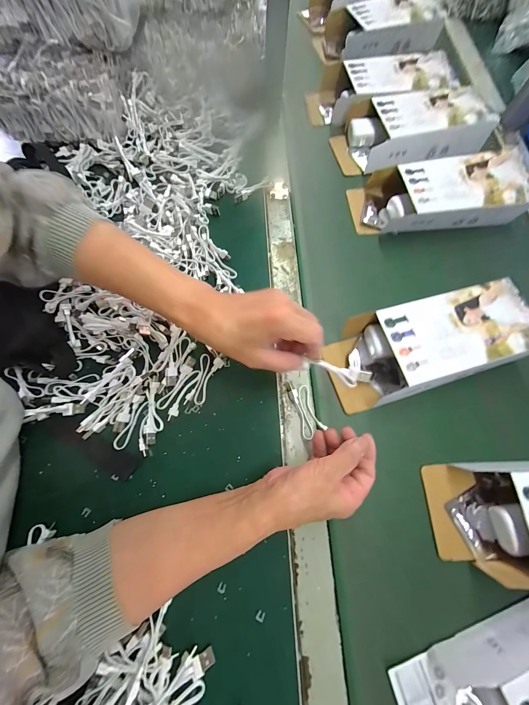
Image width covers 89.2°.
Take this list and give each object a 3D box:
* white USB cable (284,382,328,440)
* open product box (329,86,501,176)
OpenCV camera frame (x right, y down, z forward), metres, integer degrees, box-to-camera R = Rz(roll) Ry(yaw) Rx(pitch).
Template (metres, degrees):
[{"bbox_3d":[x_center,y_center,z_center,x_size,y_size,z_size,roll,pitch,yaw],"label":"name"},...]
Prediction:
[{"bbox_3d":[0.051,0.067,0.329,0.029,0.013,0.070,-18,71,-6],"label":"white USB cable"},{"bbox_3d":[0.254,-0.390,0.469,0.263,0.053,0.132,-19,72,-7],"label":"open product box"}]

